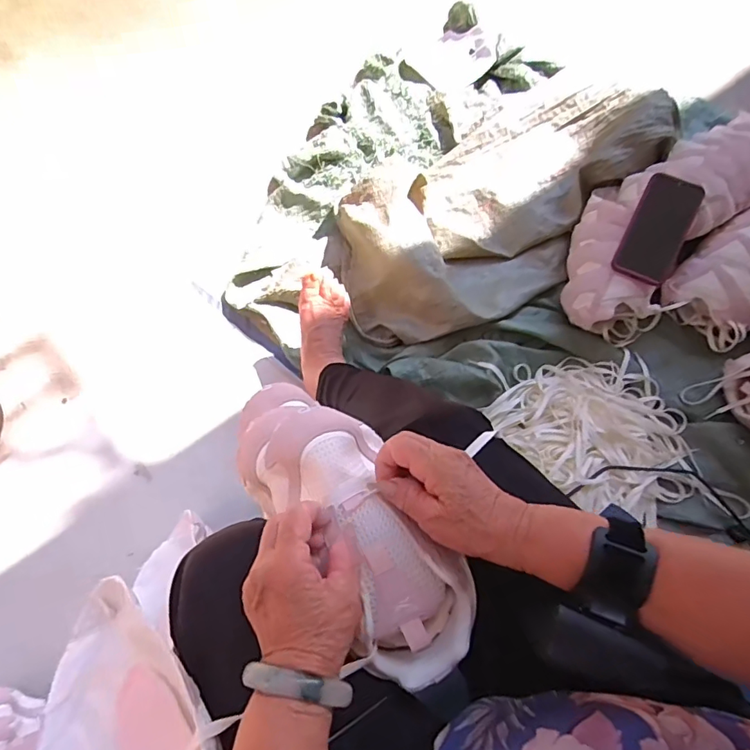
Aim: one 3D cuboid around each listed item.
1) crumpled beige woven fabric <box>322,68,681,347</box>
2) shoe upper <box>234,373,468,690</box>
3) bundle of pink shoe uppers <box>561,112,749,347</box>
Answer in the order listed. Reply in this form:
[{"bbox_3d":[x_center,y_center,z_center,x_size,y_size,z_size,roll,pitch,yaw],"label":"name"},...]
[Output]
[{"bbox_3d":[0.214,-0.303,0.854,0.635,0.120,0.327,-34,75,-12],"label":"crumpled beige woven fabric"},{"bbox_3d":[-0.022,0.110,0.393,0.101,0.059,0.262,-35,77,-12],"label":"shoe upper"},{"bbox_3d":[0.546,-0.282,0.844,0.561,0.137,0.234,-30,78,-11],"label":"bundle of pink shoe uppers"}]

